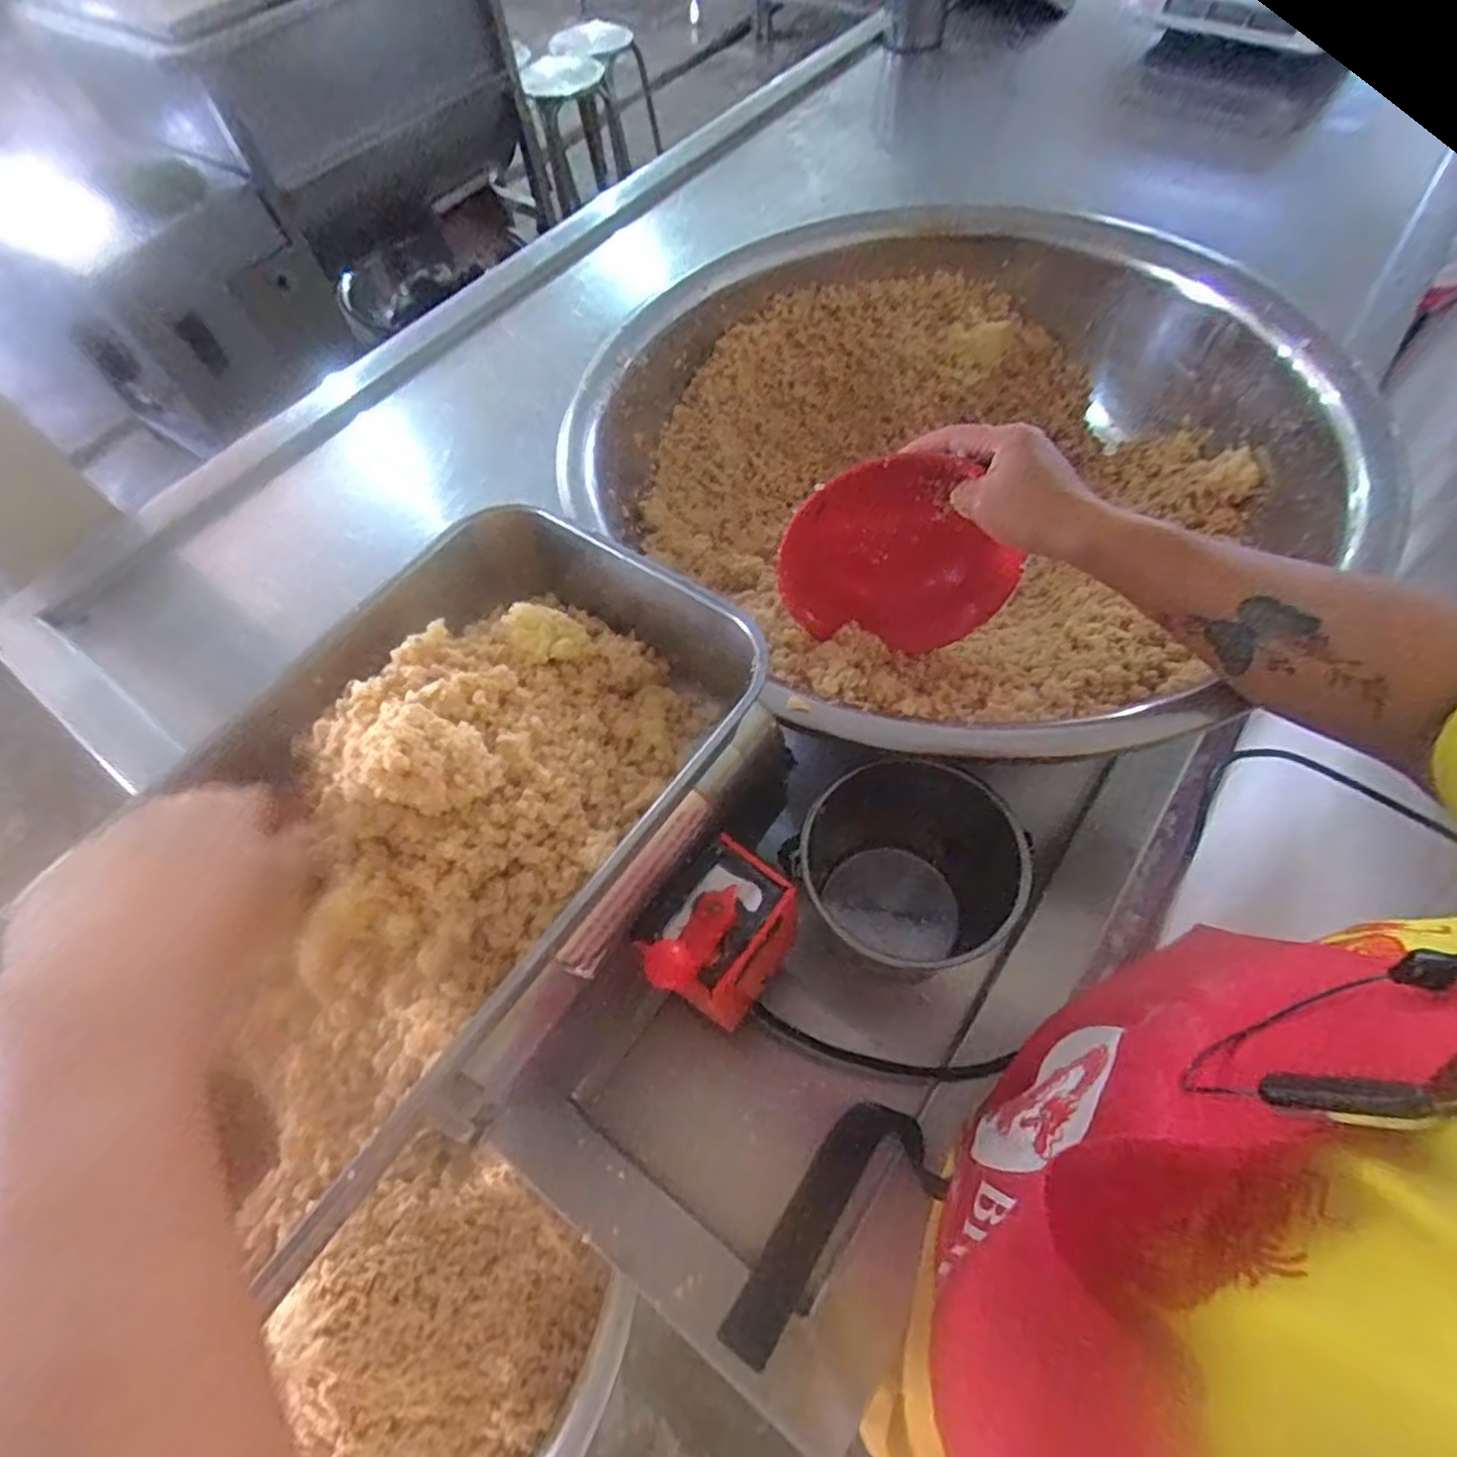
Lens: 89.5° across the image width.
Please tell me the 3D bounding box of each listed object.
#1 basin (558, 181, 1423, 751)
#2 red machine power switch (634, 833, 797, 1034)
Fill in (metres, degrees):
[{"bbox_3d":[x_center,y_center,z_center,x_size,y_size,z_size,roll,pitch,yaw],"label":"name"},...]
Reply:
[{"bbox_3d":[0.173,-0.213,0.654,0.553,0.161,0.594,-2,60,3],"label":"basin"},{"bbox_3d":[-0.004,0.101,0.386,0.062,0.056,0.089,27,65,18],"label":"red machine power switch"}]

